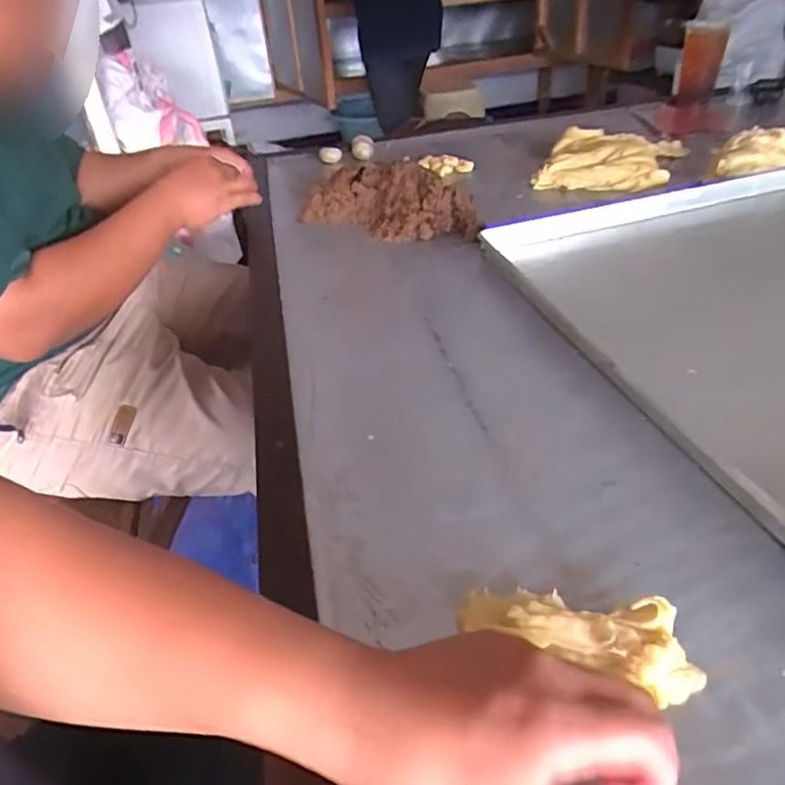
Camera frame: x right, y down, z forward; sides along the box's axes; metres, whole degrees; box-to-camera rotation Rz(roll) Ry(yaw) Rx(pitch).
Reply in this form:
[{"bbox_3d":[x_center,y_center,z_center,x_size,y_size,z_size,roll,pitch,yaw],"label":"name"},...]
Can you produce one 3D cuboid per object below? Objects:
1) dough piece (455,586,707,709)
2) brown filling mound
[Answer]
[{"bbox_3d":[0.103,0.135,0.346,0.128,0.024,0.048,9,38,19],"label":"dough piece"},{"bbox_3d":[-0.011,-0.267,0.862,0.275,0.076,0.115,11,39,21],"label":"brown filling mound"}]

